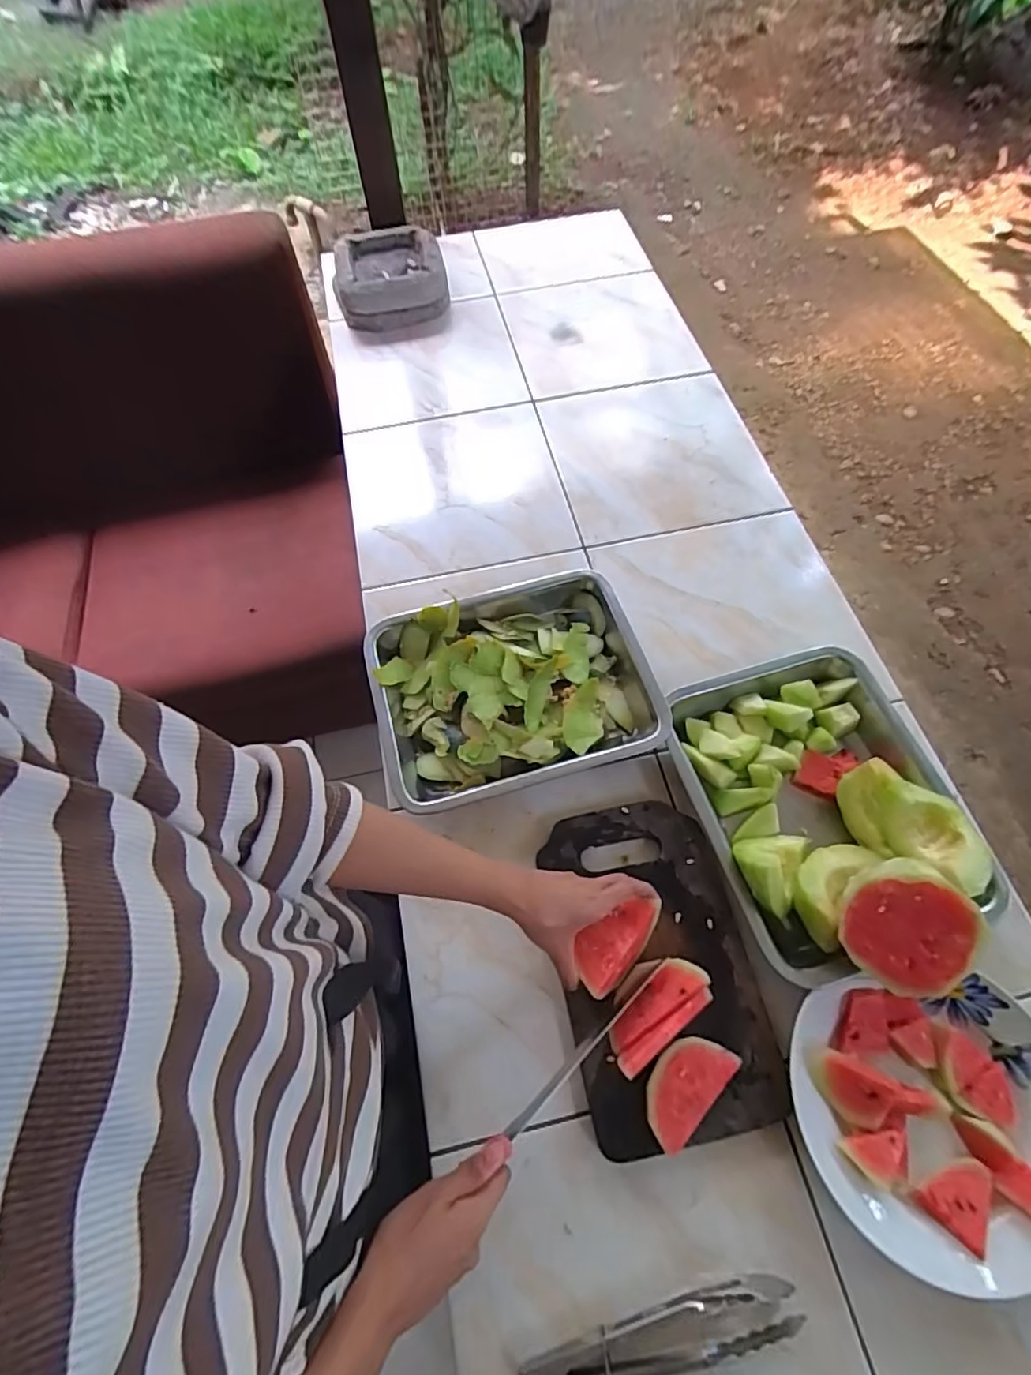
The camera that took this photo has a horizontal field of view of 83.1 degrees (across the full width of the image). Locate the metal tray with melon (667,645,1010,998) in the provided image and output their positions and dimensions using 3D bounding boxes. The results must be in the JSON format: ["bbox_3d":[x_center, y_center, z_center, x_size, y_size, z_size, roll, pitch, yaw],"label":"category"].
[{"bbox_3d":[0.313,0.104,0.562,0.240,0.119,0.311,-17,64,-7],"label":"metal tray with melon"}]

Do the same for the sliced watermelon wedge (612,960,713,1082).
[{"bbox_3d":[0.115,0.271,0.496,0.100,0.044,0.051,-34,67,-14],"label":"sliced watermelon wedge"}]

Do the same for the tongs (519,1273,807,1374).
[{"bbox_3d":[0.107,0.481,0.425,0.205,0.021,0.042,-11,63,-6],"label":"tongs"}]

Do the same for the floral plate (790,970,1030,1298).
[{"bbox_3d":[0.341,0.349,0.470,0.213,0.028,0.192,0,62,-1],"label":"floral plate"}]

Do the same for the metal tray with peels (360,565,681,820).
[{"bbox_3d":[-0.006,-0.002,0.667,0.300,0.054,0.244,-15,64,-8],"label":"metal tray with peels"}]

